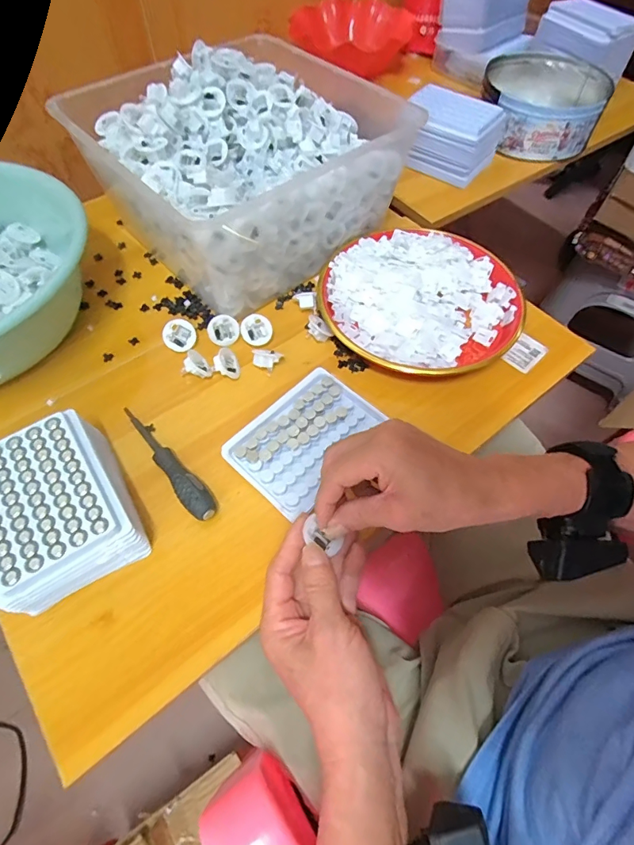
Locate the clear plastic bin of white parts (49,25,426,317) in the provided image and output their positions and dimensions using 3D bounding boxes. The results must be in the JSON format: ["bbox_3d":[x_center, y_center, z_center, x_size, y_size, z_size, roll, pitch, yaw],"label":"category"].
[{"bbox_3d":[-0.084,-0.297,0.521,0.305,0.141,0.268,-34,65,-19],"label":"clear plastic bin of white parts"}]

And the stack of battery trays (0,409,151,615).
[{"bbox_3d":[-0.206,0.069,0.353,0.097,0.058,0.129,-28,63,-17],"label":"stack of battery trays"}]

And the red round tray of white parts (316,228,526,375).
[{"bbox_3d":[0.111,-0.140,0.497,0.211,0.034,0.200,0,59,0],"label":"red round tray of white parts"}]

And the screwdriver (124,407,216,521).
[{"bbox_3d":[-0.133,0.031,0.398,0.023,0.019,0.142,-33,65,-19],"label":"screwdriver"}]

